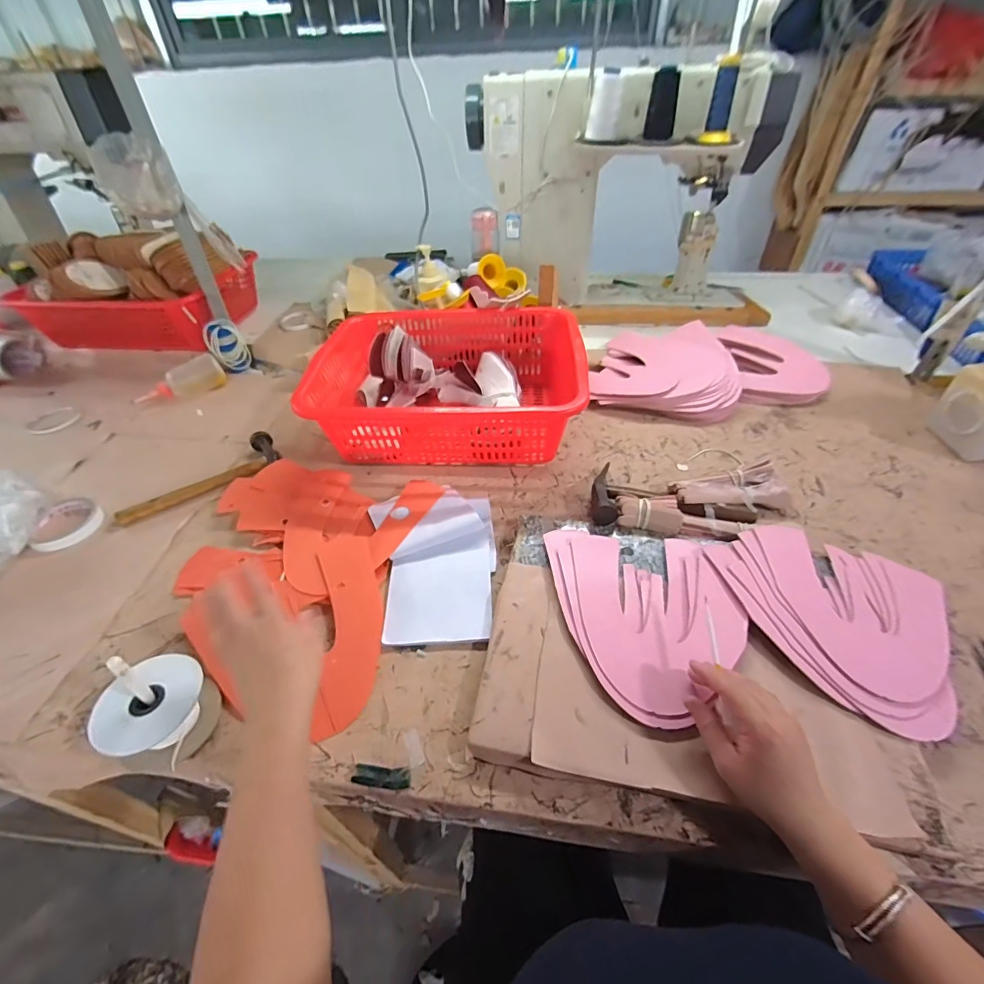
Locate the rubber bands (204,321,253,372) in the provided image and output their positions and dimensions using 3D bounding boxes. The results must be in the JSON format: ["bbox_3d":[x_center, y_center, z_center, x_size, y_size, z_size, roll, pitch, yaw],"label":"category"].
[{"bbox_3d":[-0.542,-0.297,0.936,0.067,0.096,0.038,-26,49,-22],"label":"rubber bands"}]

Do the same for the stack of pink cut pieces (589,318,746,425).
[{"bbox_3d":[0.313,-0.235,0.866,0.273,0.070,0.238,5,45,8],"label":"stack of pink cut pieces"}]

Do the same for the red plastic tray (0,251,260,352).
[{"bbox_3d":[-0.730,-0.409,0.992,0.387,0.117,0.251,-2,44,1],"label":"red plastic tray"}]

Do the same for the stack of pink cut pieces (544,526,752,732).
[{"bbox_3d":[0.174,0.126,0.500,0.185,0.020,0.232,-6,44,-3],"label":"stack of pink cut pieces"}]

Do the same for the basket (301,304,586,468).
[{"bbox_3d":[-0.070,-0.188,0.775,0.431,0.127,0.324,1,44,4],"label":"basket"}]

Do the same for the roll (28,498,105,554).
[{"bbox_3d":[-0.609,0.043,0.649,0.081,0.023,0.090,-30,50,-26],"label":"roll"}]

